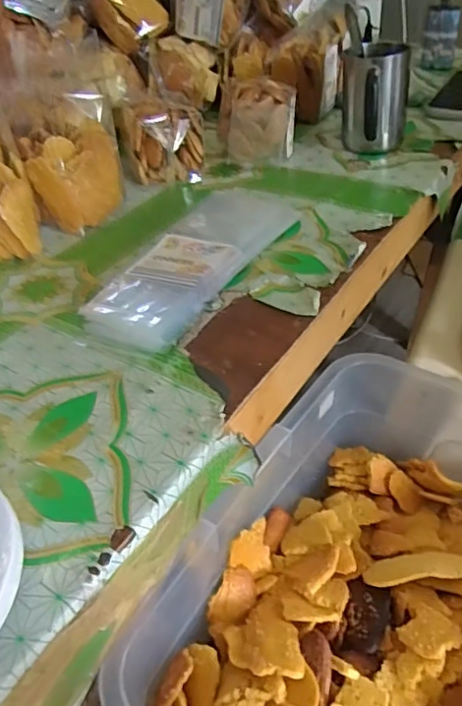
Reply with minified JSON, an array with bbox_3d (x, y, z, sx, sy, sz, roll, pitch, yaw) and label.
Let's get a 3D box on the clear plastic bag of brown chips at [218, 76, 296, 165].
[{"bbox_3d":[0.031,-0.276,0.681,0.091,0.087,0.063,-3,44,0],"label":"clear plastic bag of brown chips"}]

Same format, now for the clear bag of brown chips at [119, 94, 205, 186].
[{"bbox_3d":[-0.079,-0.251,0.668,0.089,0.078,0.067,-9,44,-6],"label":"clear bag of brown chips"}]

